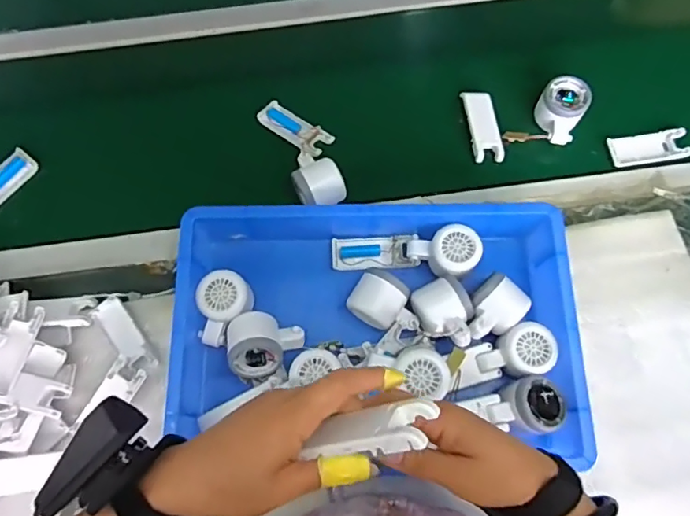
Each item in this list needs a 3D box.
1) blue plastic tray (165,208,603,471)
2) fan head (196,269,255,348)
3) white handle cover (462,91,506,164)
[{"bbox_3d":[0.035,0.076,0.595,0.427,0.092,0.272,0,72,0],"label":"blue plastic tray"},{"bbox_3d":[-0.139,0.061,0.608,0.055,0.056,0.083,11,72,3],"label":"fan head"},{"bbox_3d":[0.186,-0.178,0.703,0.042,0.016,0.101,-6,72,-2],"label":"white handle cover"}]

